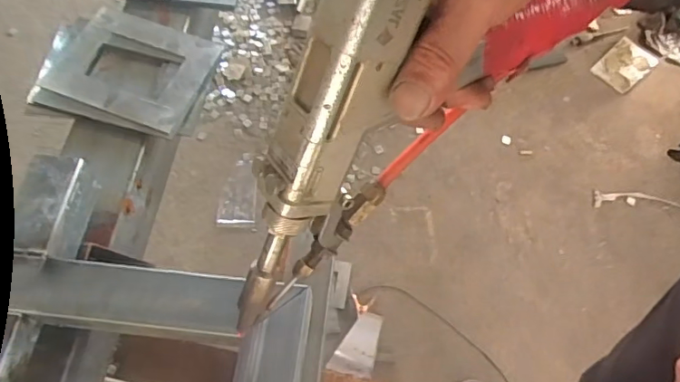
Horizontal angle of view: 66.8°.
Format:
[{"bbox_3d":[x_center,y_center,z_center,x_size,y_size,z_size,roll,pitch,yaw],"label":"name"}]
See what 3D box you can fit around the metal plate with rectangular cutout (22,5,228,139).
[{"bbox_3d":[-0.219,-0.124,0.528,0.167,0.010,0.128,13,64,6],"label":"metal plate with rectangular cutout"}]

